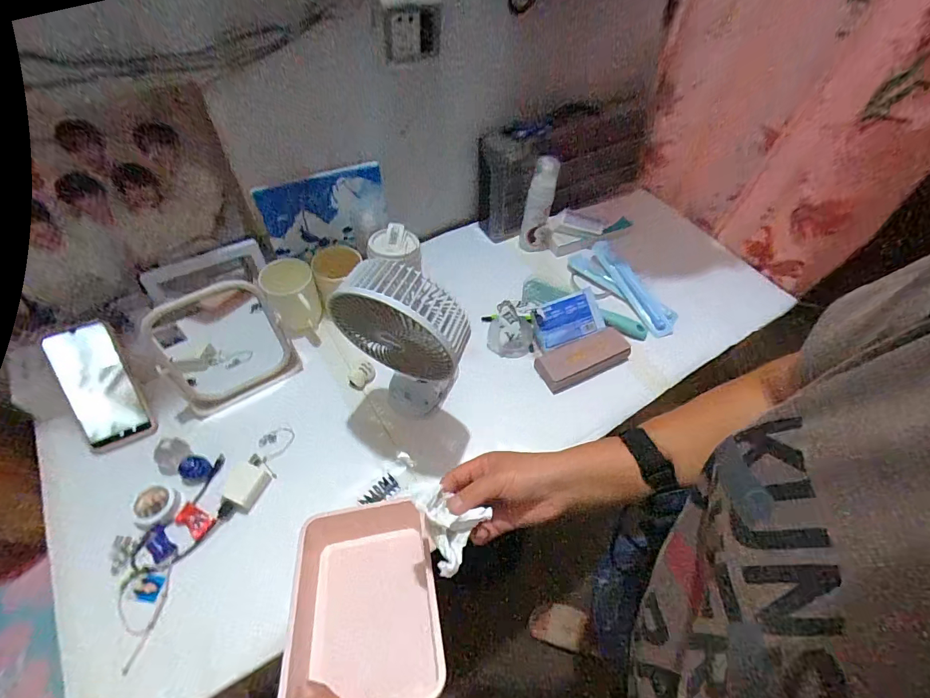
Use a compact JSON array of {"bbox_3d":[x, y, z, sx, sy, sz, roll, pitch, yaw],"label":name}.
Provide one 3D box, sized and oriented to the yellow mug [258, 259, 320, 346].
[{"bbox_3d":[-0.282,-0.076,0.707,0.080,0.098,0.125,-23,58,-18],"label":"yellow mug"}]

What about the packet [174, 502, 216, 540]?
[{"bbox_3d":[-0.350,0.222,0.542,0.047,0.009,0.027,24,57,15],"label":"packet"}]

